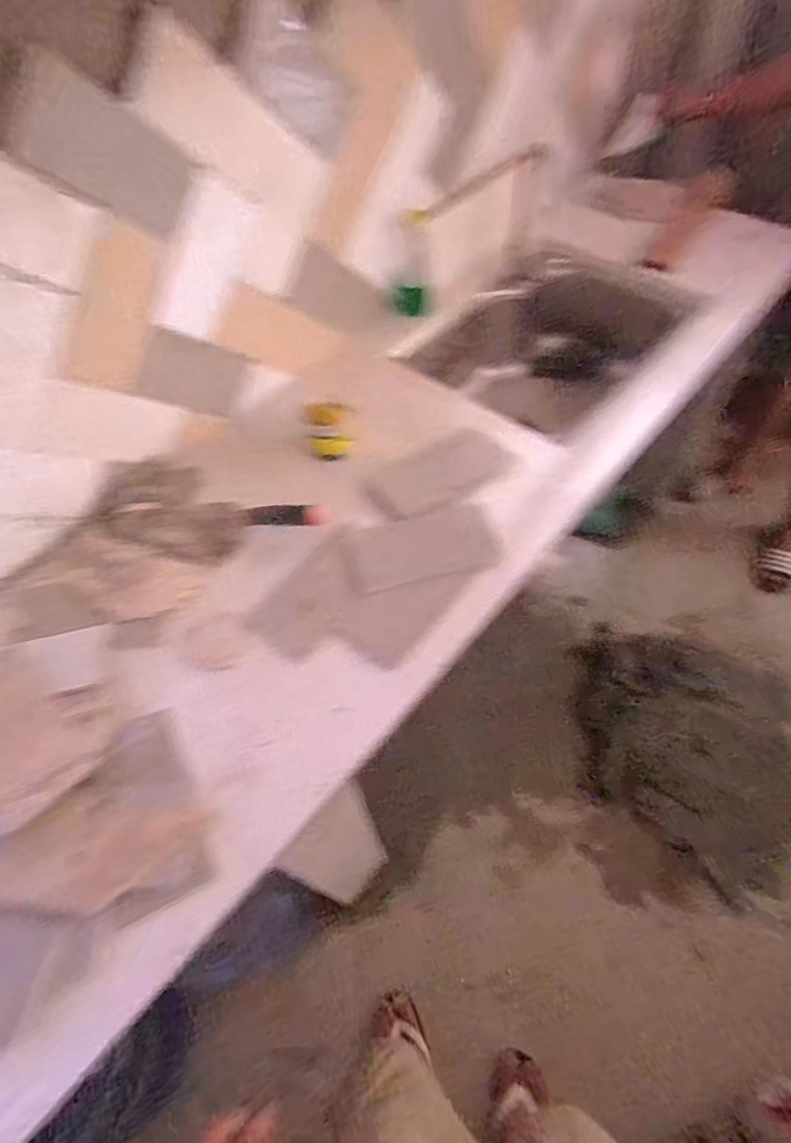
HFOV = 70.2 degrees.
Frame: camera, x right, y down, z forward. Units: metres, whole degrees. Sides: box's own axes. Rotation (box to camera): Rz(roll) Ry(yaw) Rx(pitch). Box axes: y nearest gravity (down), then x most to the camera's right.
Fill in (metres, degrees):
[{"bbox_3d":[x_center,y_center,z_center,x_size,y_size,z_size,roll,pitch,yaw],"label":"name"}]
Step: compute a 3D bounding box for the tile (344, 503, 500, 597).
[{"bbox_3d":[0.034,-0.032,0.780,0.204,0.006,0.097,-15,66,-3],"label":"tile"}]

